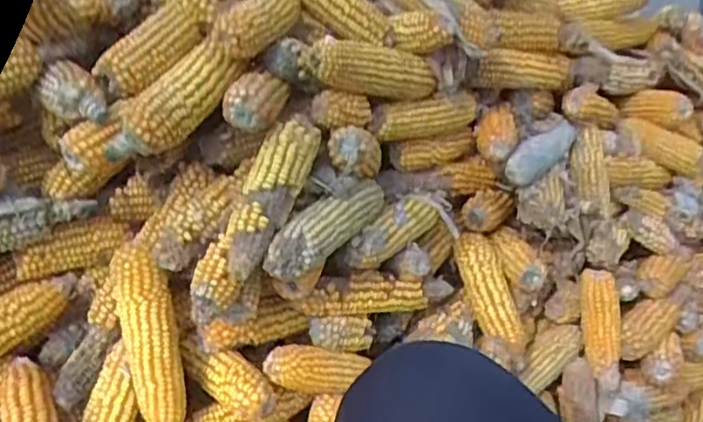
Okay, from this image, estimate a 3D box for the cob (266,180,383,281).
[{"bbox_3d":[-0.018,0.013,0.672,0.038,0.041,0.175,19,34,25],"label":"cob"}]

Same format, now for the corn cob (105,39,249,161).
[{"bbox_3d":[-0.151,-0.094,0.595,0.042,0.043,0.148,21,55,28],"label":"corn cob"}]

